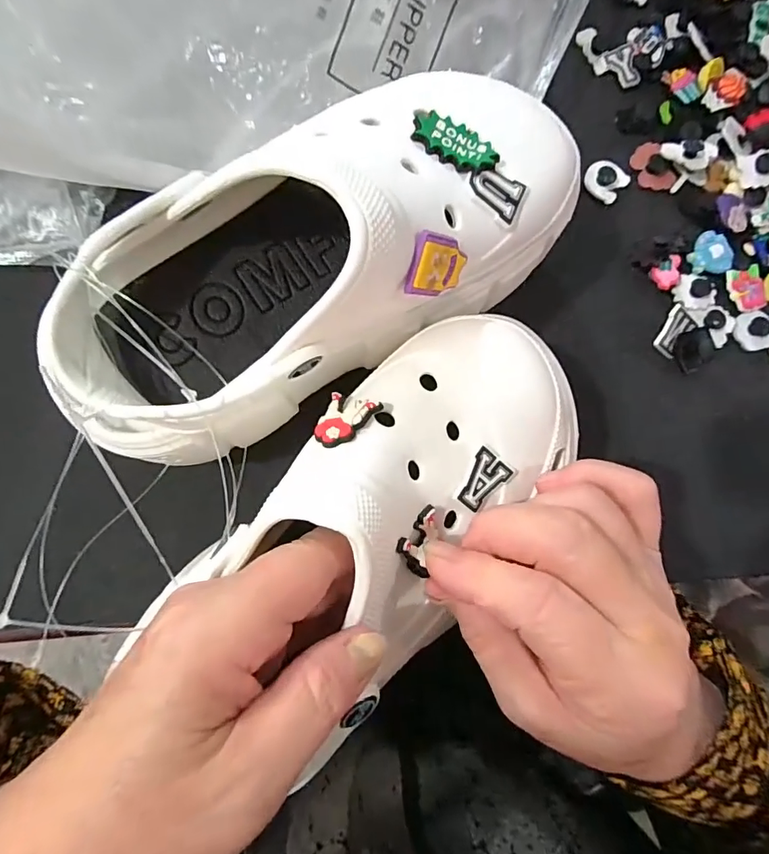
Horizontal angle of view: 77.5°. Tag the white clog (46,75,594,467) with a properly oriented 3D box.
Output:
[{"bbox_3d":[-0.024,-0.075,0.192,0.234,0.079,0.100,-33,84,-7],"label":"white clog"}]

